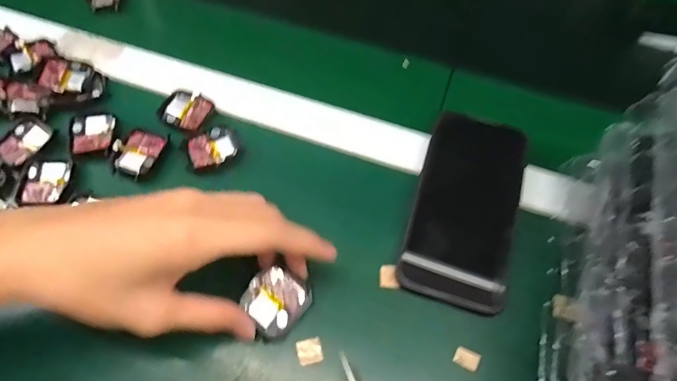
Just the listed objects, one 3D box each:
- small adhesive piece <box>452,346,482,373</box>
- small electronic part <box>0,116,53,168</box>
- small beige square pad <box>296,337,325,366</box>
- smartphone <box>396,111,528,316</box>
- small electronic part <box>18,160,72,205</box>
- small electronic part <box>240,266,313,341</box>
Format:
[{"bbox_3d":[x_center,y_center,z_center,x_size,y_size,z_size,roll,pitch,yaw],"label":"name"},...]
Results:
[{"bbox_3d":[0.085,0.111,0.280,0.016,0.004,0.012,24,61,11],"label":"small adhesive piece"},{"bbox_3d":[-0.259,-0.041,0.349,0.032,0.006,0.042,29,62,14],"label":"small electronic part"},{"bbox_3d":[-0.019,0.105,0.279,0.016,0.004,0.015,-15,61,-11],"label":"small beige square pad"},{"bbox_3d":[0.099,0.008,0.324,0.077,0.013,0.154,18,60,8],"label":"smartphone"},{"bbox_3d":[-0.230,-0.007,0.332,0.030,0.005,0.039,0,59,-2],"label":"small electronic part"},{"bbox_3d":[-0.042,0.074,0.283,0.037,0.015,0.041,33,63,16],"label":"small electronic part"}]

